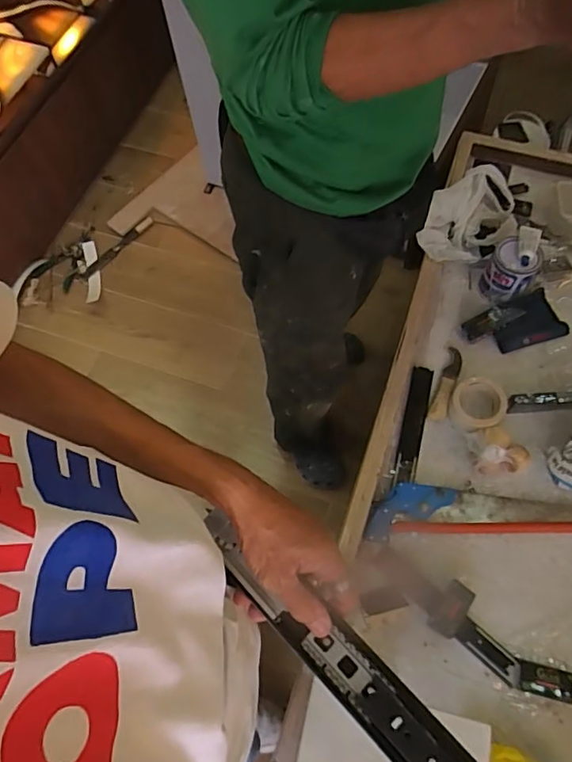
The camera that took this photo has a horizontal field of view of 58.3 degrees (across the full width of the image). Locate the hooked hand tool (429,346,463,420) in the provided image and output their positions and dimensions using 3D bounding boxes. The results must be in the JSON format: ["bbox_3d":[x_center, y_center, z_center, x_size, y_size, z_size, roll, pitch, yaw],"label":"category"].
[{"bbox_3d":[0.349,0.003,1.102,0.036,0.013,0.182,22,65,7],"label":"hooked hand tool"}]

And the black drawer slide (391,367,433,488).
[{"bbox_3d":[0.267,0.092,1.066,0.046,0.011,0.268,13,67,8],"label":"black drawer slide"}]

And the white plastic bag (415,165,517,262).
[{"bbox_3d":[0.438,-0.388,1.241,0.201,0.104,0.253,29,70,14],"label":"white plastic bag"}]

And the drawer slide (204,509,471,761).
[{"bbox_3d":[0.096,0.259,0.363,0.444,0.018,0.034,40,69,20],"label":"drawer slide"}]

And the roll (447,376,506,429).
[{"bbox_3d":[0.399,0.046,1.068,0.104,0.041,0.113,-1,66,2],"label":"roll"}]

